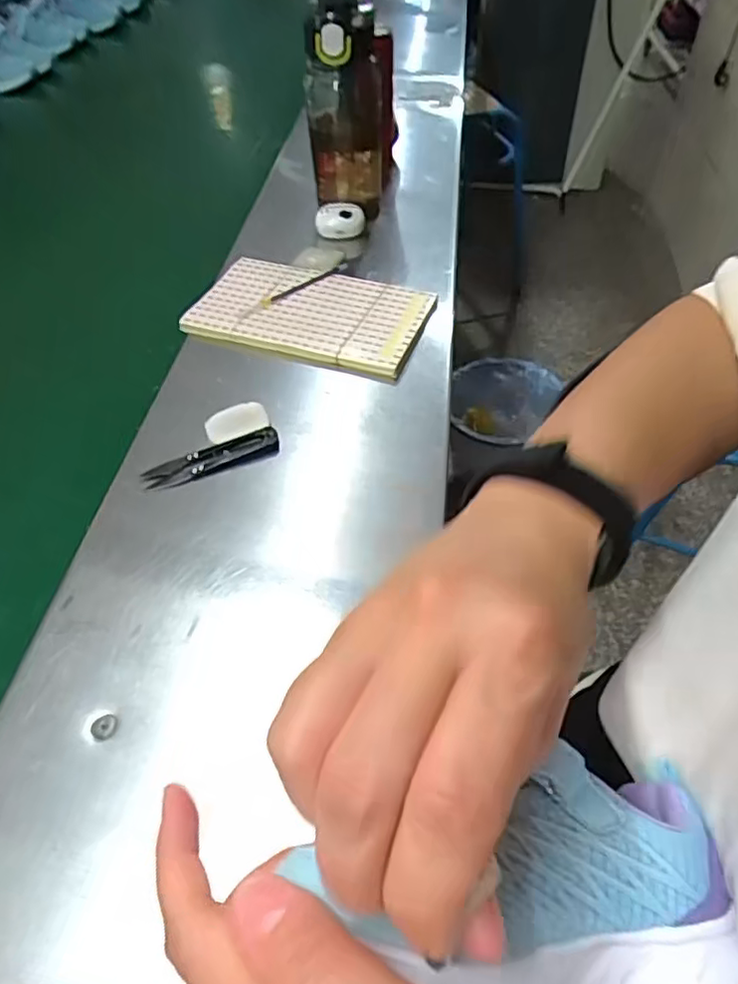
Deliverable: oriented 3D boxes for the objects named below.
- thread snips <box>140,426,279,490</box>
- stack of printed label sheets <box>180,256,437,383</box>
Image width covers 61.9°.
[{"bbox_3d":[-0.116,-0.024,0.455,0.100,0.006,0.027,-18,52,-12],"label":"thread snips"},{"bbox_3d":[-0.053,-0.166,0.559,0.204,0.016,0.116,16,53,16],"label":"stack of printed label sheets"}]

